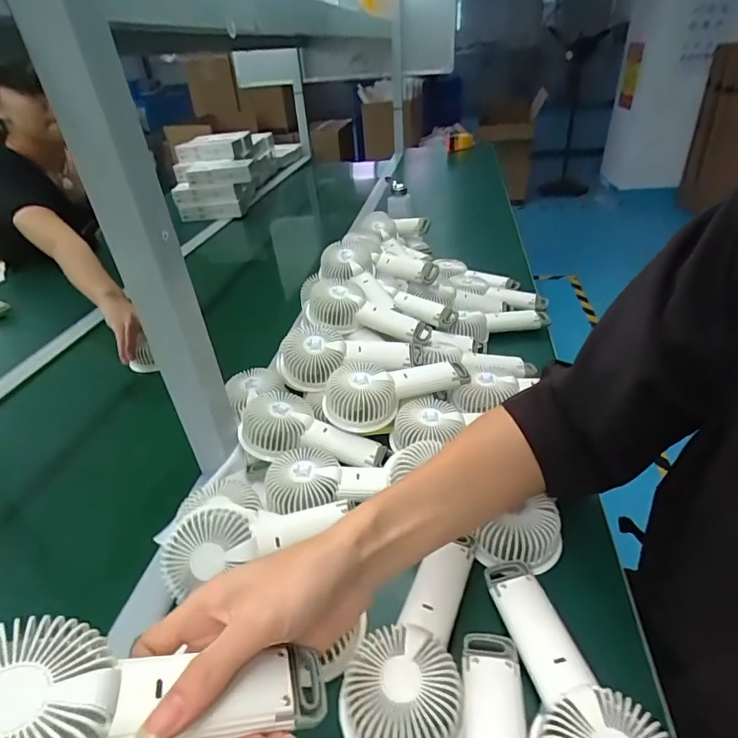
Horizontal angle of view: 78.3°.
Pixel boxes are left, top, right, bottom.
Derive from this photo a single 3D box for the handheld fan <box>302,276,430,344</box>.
[{"bbox_3d":[0.001,-0.080,0.658,0.183,0.046,0.083,18,39,6],"label":"handheld fan"}]

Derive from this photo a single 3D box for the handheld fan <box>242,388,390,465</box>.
[{"bbox_3d":[-0.063,0.078,0.531,0.171,0.039,0.078,15,38,4],"label":"handheld fan"}]

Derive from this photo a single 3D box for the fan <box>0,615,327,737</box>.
[{"bbox_3d":[-0.106,0.163,0.213,0.177,0.039,0.072,12,28,-27],"label":"fan"}]

